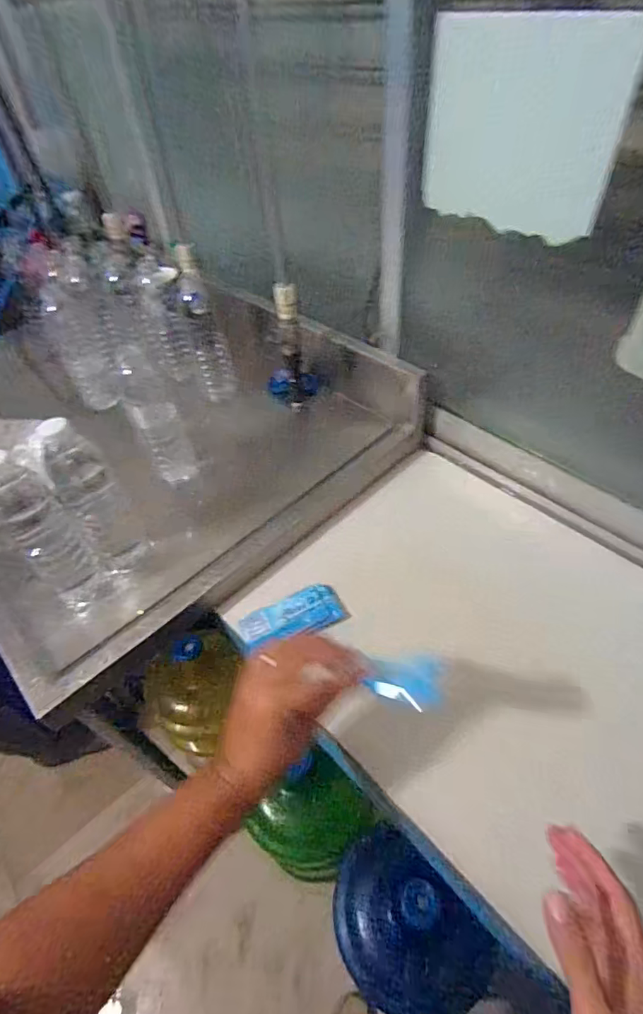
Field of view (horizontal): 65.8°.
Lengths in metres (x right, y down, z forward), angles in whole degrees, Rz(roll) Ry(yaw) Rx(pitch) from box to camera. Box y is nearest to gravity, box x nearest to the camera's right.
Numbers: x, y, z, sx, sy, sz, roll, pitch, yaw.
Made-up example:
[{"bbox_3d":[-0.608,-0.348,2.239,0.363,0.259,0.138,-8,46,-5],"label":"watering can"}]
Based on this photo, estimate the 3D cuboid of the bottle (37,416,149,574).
[{"bbox_3d":[-0.264,-0.009,0.579,0.062,0.207,0.069,-26,51,-18],"label":"bottle"}]

